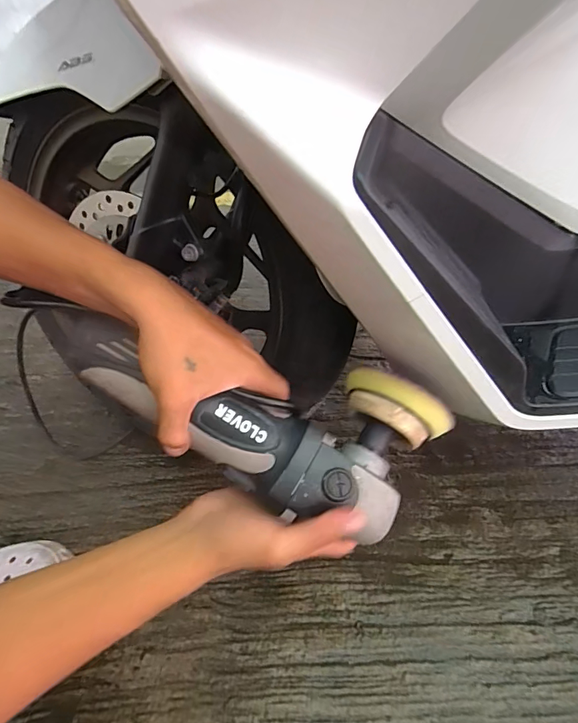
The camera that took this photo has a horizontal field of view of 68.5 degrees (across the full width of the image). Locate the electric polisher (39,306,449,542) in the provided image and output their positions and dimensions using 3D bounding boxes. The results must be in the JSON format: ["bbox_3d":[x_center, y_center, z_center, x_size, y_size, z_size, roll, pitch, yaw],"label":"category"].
[{"bbox_3d":[-0.035,0.042,0.331,0.319,0.087,0.100,17,44,0],"label":"electric polisher"}]

